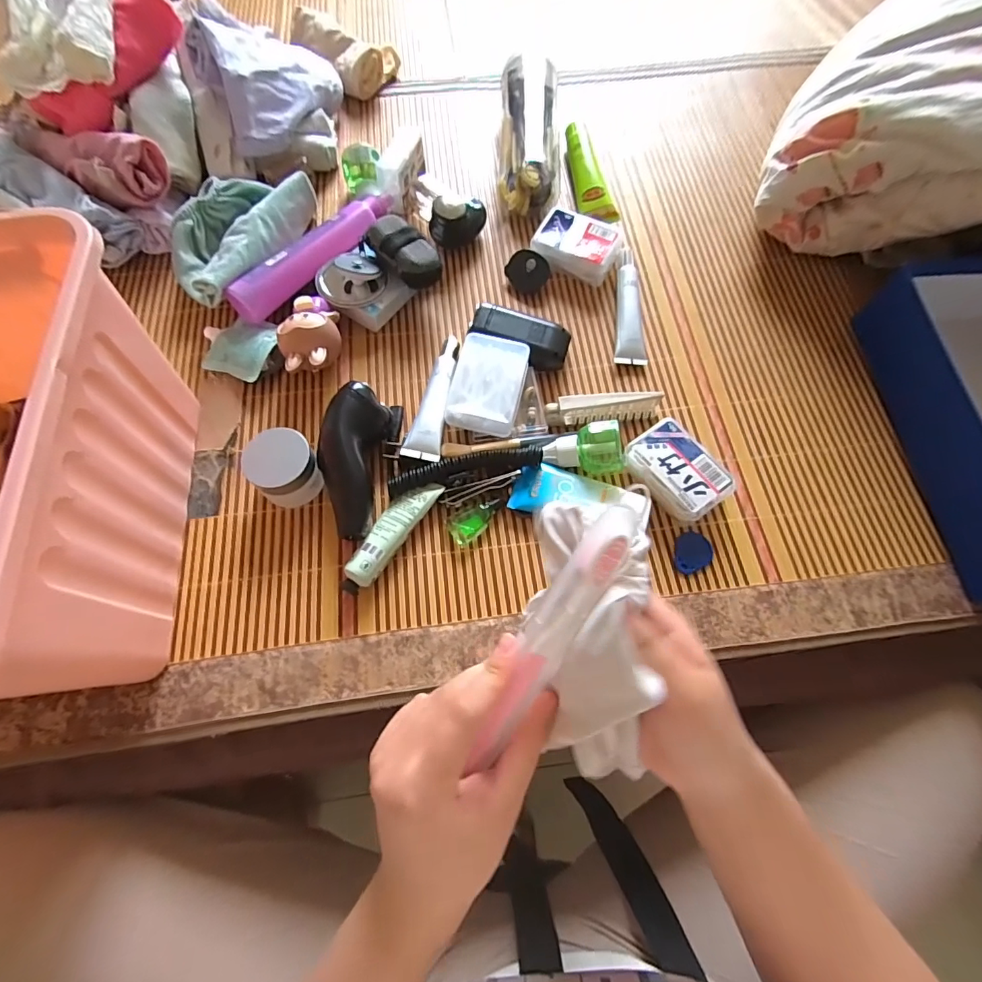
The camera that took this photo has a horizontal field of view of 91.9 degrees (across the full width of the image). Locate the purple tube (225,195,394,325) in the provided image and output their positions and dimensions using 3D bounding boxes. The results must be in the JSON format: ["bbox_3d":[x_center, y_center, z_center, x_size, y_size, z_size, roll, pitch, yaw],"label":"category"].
[{"bbox_3d":[-0.177,-0.248,0.484,0.034,0.031,0.204,35,71,12],"label":"purple tube"}]

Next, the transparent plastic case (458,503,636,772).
[{"bbox_3d":[0.030,0.079,0.250,0.025,0.017,0.156,29,103,11],"label":"transparent plastic case"}]

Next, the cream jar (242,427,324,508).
[{"bbox_3d":[-0.172,-0.020,0.398,0.050,0.045,0.050,0,68,-1],"label":"cream jar"}]

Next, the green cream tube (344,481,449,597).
[{"bbox_3d":[-0.082,0.032,0.383,0.028,0.023,0.109,31,71,11],"label":"green cream tube"}]

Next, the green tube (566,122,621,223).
[{"bbox_3d":[0.112,-0.373,0.562,0.036,0.026,0.150,-10,68,-5],"label":"green tube"}]

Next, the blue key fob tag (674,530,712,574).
[{"bbox_3d":[0.172,0.053,0.408,0.039,0.004,0.030,-35,73,-14],"label":"blue key fob tag"}]

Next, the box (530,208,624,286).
[{"bbox_3d":[0.095,-0.268,0.517,0.087,0.031,0.061,23,69,8],"label":"box"}]

